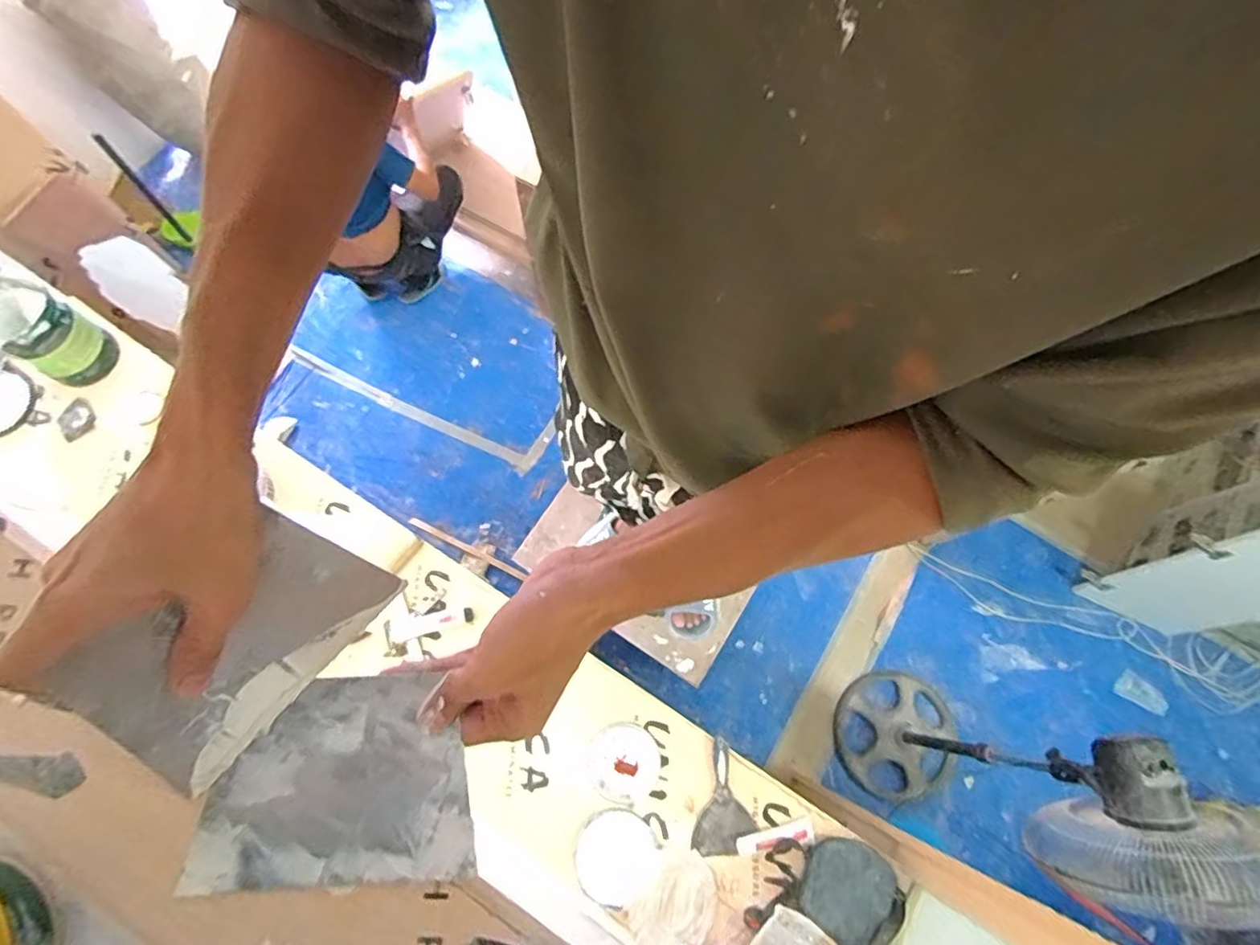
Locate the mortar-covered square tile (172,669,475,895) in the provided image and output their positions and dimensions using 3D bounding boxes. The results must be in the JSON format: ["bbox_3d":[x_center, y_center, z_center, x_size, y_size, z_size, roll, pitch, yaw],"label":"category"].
[{"bbox_3d":[-0.153,0.159,0.317,0.135,0.008,0.099,-3,72,-3],"label":"mortar-covered square tile"}]

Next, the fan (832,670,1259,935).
[{"bbox_3d":[0.963,0.745,1.580,0.441,1.310,0.398,5,72,-1],"label":"fan"}]

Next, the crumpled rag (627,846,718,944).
[{"bbox_3d":[0.091,0.874,1.224,0.142,0.017,0.188,41,75,10],"label":"crumpled rag"}]

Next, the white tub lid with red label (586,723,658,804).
[{"bbox_3d":[-0.014,0.627,1.311,0.152,0.010,0.150,1,72,-2],"label":"white tub lid with red label"}]

